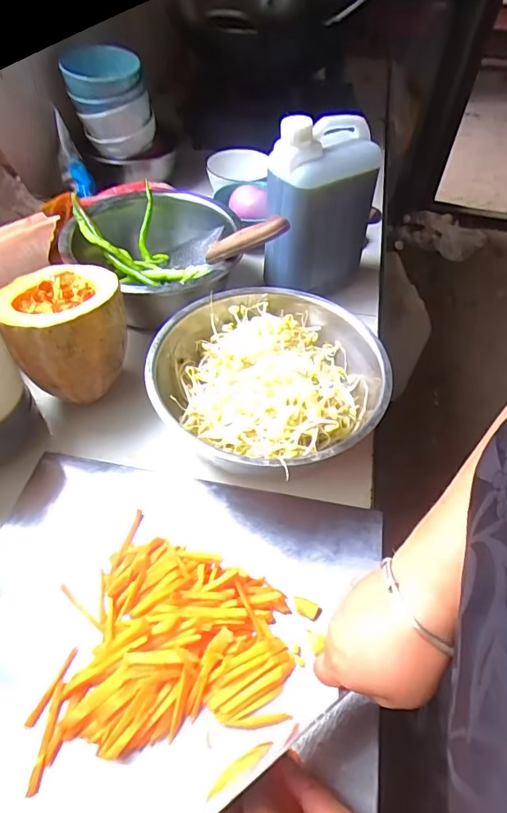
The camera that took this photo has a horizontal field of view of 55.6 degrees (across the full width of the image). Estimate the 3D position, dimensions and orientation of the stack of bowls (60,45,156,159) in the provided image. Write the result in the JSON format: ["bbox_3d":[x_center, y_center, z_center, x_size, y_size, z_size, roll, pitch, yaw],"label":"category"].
[{"bbox_3d":[-0.231,-0.494,0.784,0.123,0.158,0.115,-9,51,-10],"label":"stack of bowls"}]

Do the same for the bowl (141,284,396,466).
[{"bbox_3d":[0.021,-0.046,0.561,0.260,0.084,0.240,2,50,-2],"label":"bowl"}]

